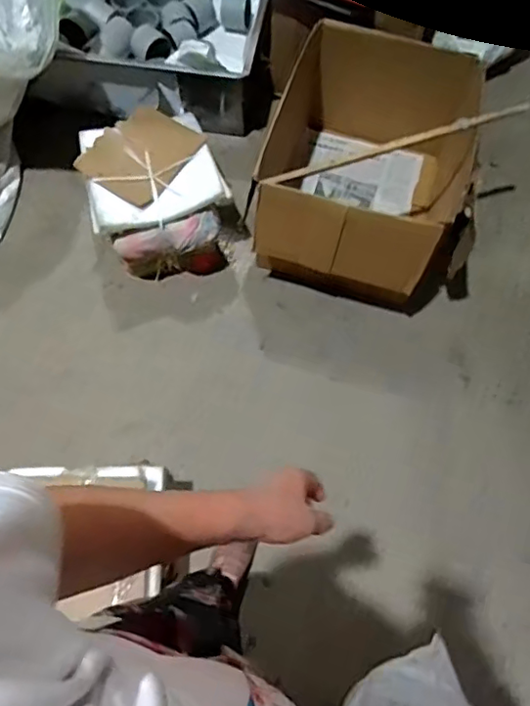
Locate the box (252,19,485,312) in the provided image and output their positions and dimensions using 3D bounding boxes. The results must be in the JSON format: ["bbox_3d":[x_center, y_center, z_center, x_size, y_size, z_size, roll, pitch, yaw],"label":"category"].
[{"bbox_3d":[0.260,-0.475,1.504,0.499,0.354,0.622,19,66,8],"label":"box"}]

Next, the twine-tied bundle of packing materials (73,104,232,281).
[{"bbox_3d":[-0.297,-0.424,1.533,0.330,0.239,0.419,-19,66,-9],"label":"twine-tied bundle of packing materials"}]

